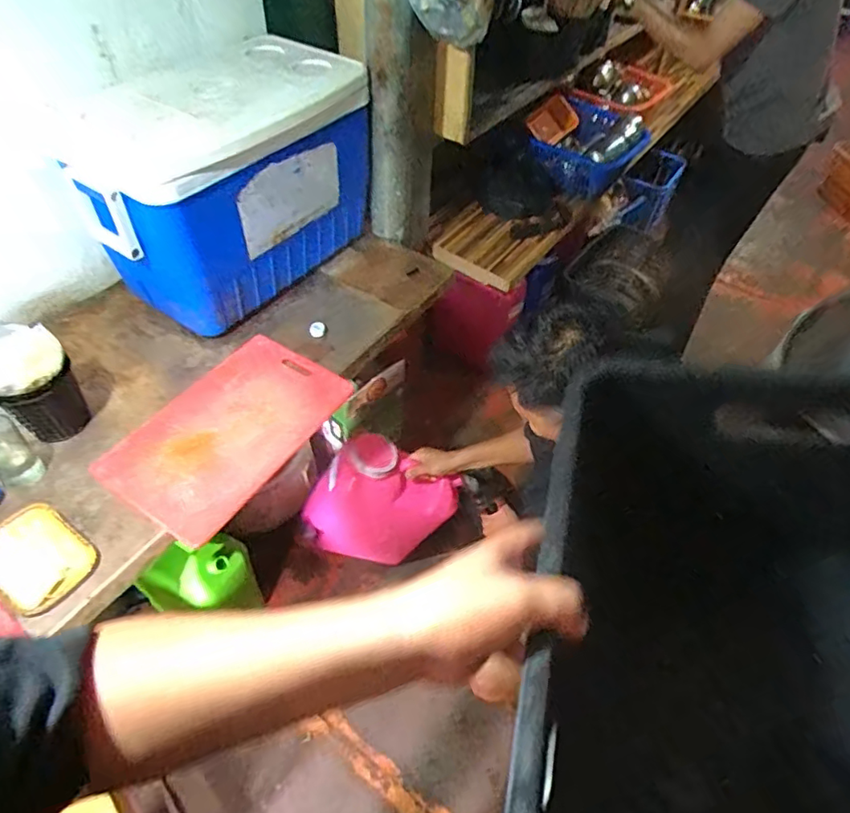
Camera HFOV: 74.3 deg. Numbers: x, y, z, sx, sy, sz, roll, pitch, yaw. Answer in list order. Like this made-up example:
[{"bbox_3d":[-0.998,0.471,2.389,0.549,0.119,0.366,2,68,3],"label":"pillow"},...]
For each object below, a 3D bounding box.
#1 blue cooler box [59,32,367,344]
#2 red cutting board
[{"bbox_3d":[-0.402,-0.494,1.254,0.351,0.416,0.641,26,54,17],"label":"blue cooler box"},{"bbox_3d":[-0.371,0.042,1.071,0.264,0.030,0.426,31,56,20],"label":"red cutting board"}]

